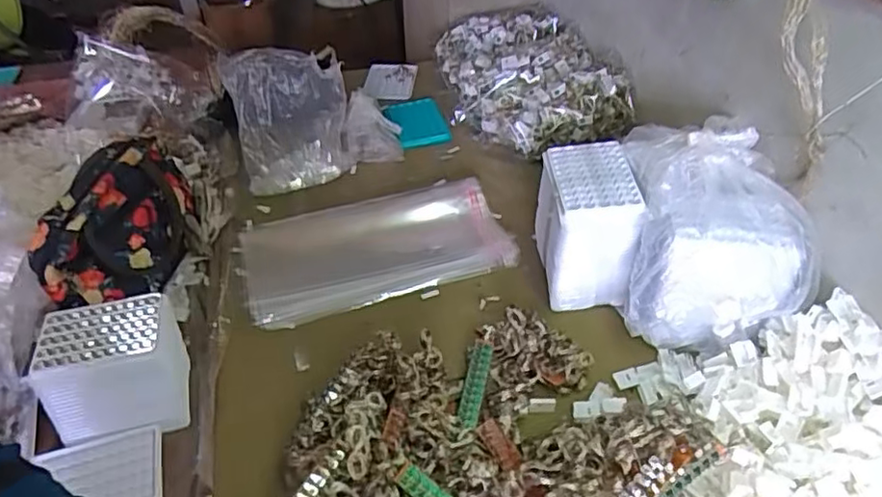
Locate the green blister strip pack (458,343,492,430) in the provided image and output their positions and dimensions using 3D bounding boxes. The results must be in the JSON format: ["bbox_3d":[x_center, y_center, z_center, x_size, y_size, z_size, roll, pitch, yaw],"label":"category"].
[{"bbox_3d":[0.036,0.146,0.674,0.020,0.009,0.106,8,43,11],"label":"green blister strip pack"}]

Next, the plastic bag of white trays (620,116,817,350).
[{"bbox_3d":[0.291,-0.024,0.707,0.166,0.177,0.220,2,42,4],"label":"plastic bag of white trays"}]

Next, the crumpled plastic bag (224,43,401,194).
[{"bbox_3d":[-0.189,-0.204,0.954,0.241,0.165,0.104,-12,43,-12],"label":"crumpled plastic bag"}]

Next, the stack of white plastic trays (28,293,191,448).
[{"bbox_3d":[-0.349,0.133,0.686,0.140,0.104,0.108,-16,44,-15],"label":"stack of white plastic trays"}]

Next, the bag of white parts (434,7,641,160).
[{"bbox_3d":[0.143,-0.304,1.095,0.253,0.101,0.389,-9,43,-9],"label":"bag of white parts"}]

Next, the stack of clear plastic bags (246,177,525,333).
[{"bbox_3d":[-0.088,-0.002,0.839,0.341,0.027,0.176,-14,43,-13],"label":"stack of clear plastic bags"}]

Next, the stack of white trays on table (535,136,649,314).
[{"bbox_3d":[0.169,-0.027,0.751,0.093,0.152,0.124,-1,42,0],"label":"stack of white trays on table"}]

